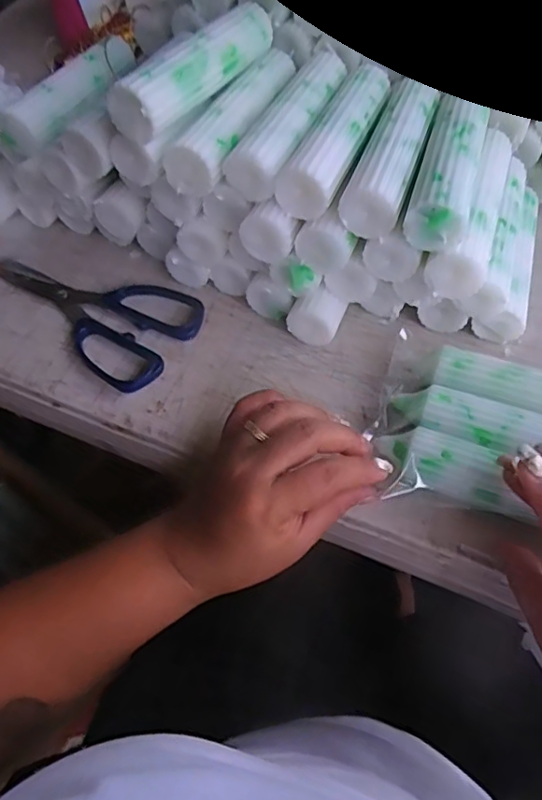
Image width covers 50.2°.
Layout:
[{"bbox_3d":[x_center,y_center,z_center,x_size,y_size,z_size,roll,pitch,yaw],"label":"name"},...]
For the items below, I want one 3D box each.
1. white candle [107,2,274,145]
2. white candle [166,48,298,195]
[{"bbox_3d":[-0.043,-0.204,0.352,0.032,0.039,0.131,27,63,17],"label":"white candle"},{"bbox_3d":[-0.020,-0.184,0.371,0.033,0.032,0.131,22,62,15],"label":"white candle"}]

